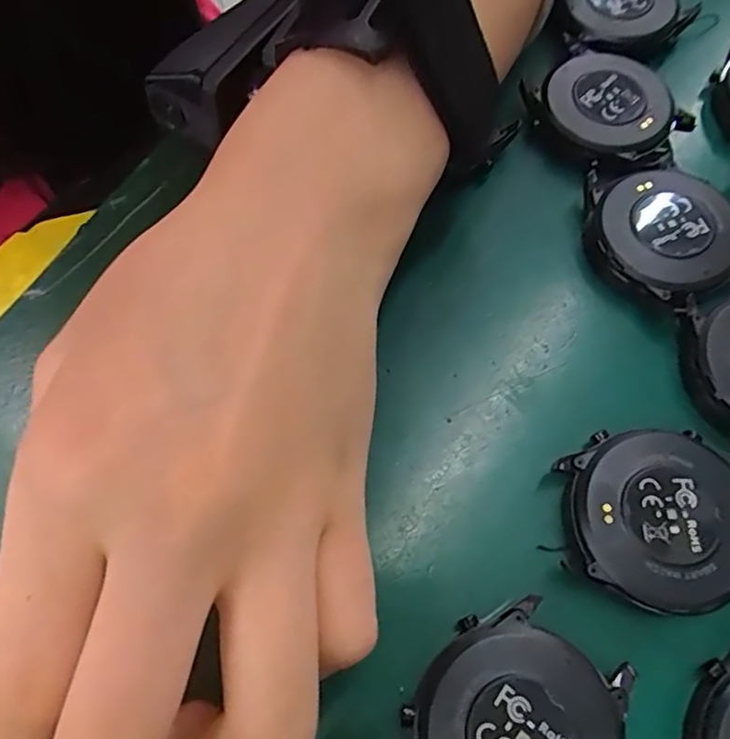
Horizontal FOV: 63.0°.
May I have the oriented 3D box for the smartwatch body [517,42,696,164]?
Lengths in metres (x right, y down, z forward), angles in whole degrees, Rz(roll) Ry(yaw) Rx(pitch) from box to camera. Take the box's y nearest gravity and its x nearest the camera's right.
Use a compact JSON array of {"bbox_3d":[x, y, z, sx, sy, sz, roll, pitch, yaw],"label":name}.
[{"bbox_3d":[0.080,-0.090,0.202,0.042,0.010,0.046,0,67,0],"label":"smartwatch body"}]

